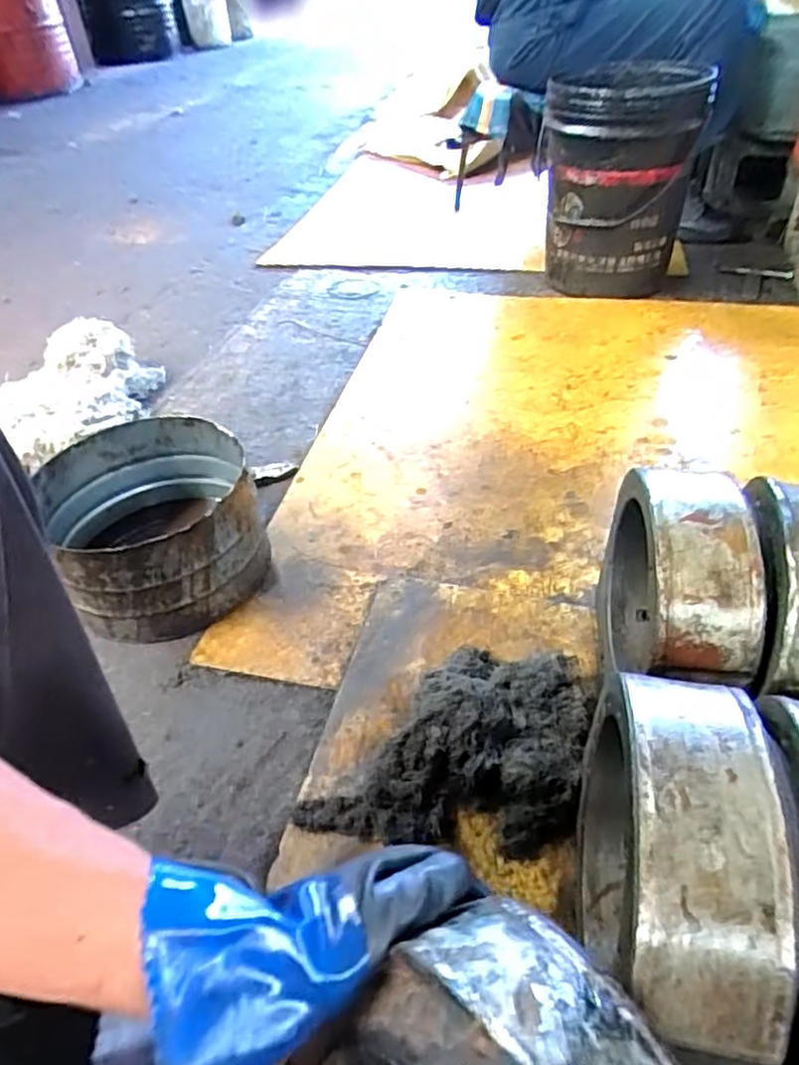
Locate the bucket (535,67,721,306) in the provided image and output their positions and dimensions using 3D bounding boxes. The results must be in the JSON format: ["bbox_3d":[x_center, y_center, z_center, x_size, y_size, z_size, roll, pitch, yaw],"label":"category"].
[{"bbox_3d":[0.425,-0.699,1.358,0.293,0.376,0.312,4,43,9],"label":"bucket"}]

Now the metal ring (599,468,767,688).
[{"bbox_3d":[0.246,0.060,0.614,0.088,0.210,0.209,2,43,7],"label":"metal ring"}]

